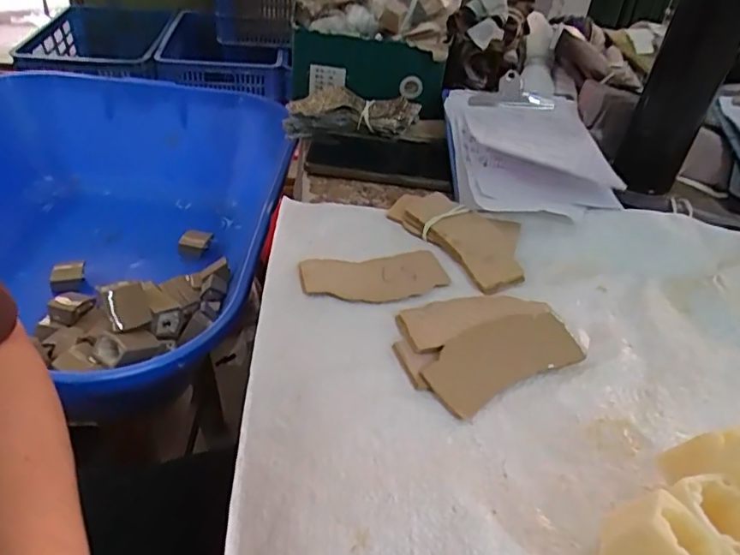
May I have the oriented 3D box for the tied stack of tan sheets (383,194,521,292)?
[{"bbox_3d":[0.083,-0.042,0.480,0.077,0.016,0.130,-22,47,-31],"label":"tied stack of tan sheets"}]

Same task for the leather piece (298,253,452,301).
[{"bbox_3d":[0.004,-0.001,0.423,0.108,0.006,0.046,-6,40,-15],"label":"leather piece"}]

